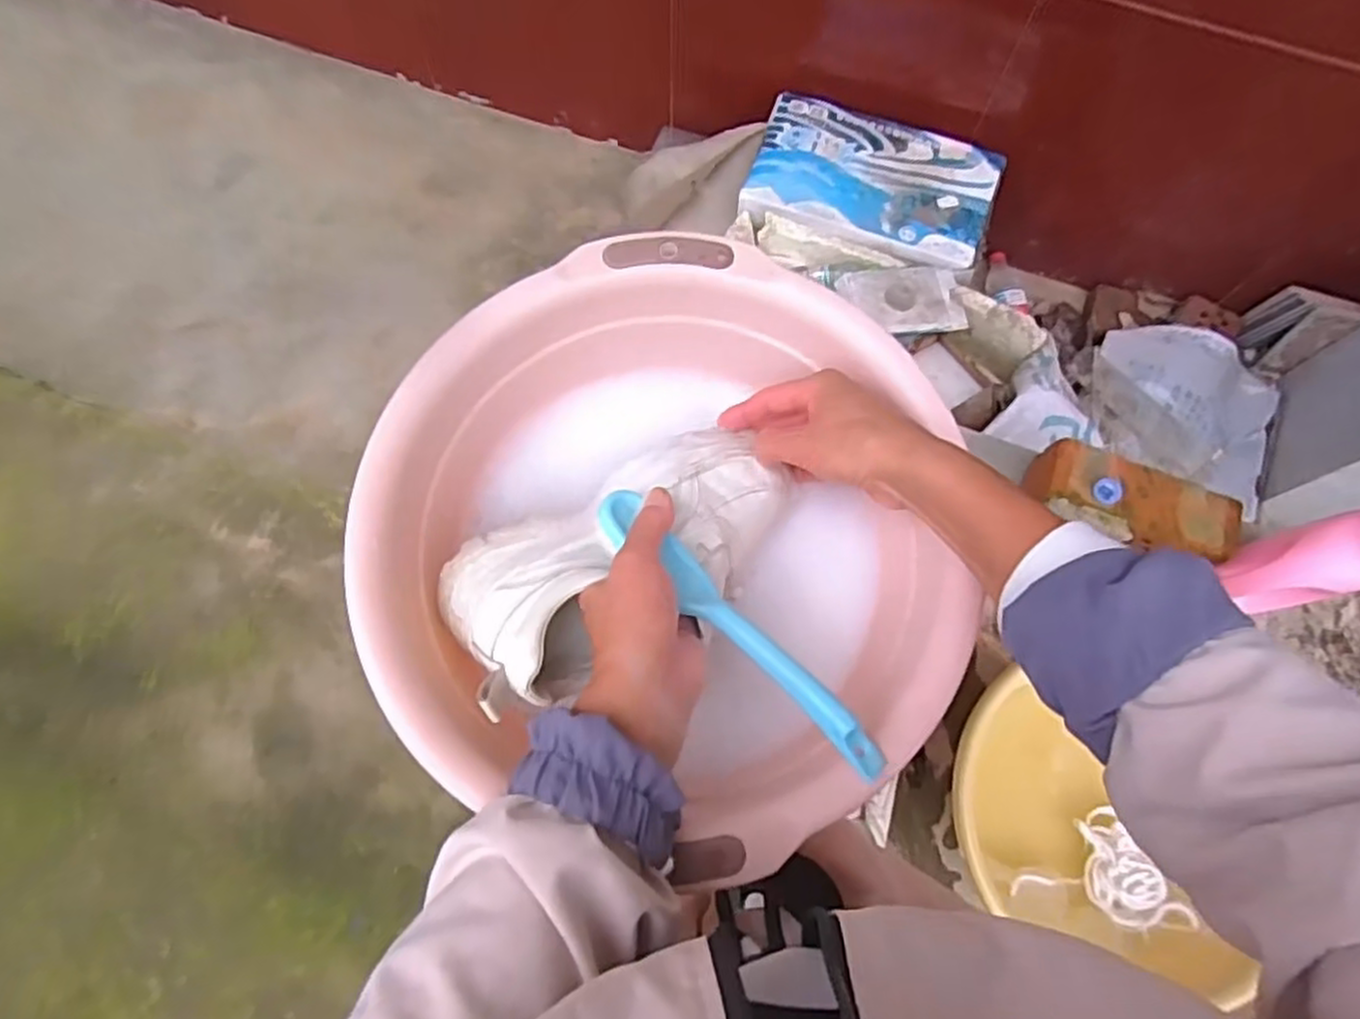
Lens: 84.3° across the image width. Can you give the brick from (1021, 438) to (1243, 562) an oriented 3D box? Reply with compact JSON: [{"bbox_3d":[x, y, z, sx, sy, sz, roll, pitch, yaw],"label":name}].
[{"bbox_3d":[0.566,-0.006,0.938,0.233,0.060,0.095,19,66,6],"label":"brick"}]

